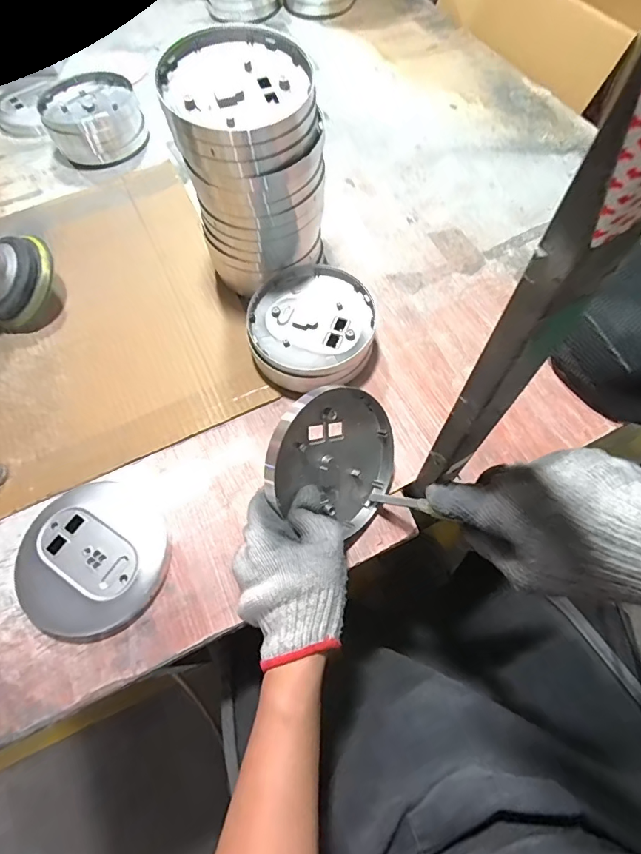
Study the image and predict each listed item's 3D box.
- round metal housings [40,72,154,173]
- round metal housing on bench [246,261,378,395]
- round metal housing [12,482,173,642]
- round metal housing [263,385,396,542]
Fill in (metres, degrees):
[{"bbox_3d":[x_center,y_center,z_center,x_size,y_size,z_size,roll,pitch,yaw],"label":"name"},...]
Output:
[{"bbox_3d":[-0.341,-0.463,0.664,0.131,0.057,0.126,-29,68,-12],"label":"round metal housings"},{"bbox_3d":[-0.008,-0.112,0.495,0.135,0.045,0.136,0,65,1],"label":"round metal housing on bench"},{"bbox_3d":[-0.210,0.118,0.405,0.130,0.022,0.136,0,65,1],"label":"round metal housing"},{"bbox_3d":[0.015,0.029,0.397,0.023,0.129,0.119,9,58,53],"label":"round metal housing"}]

